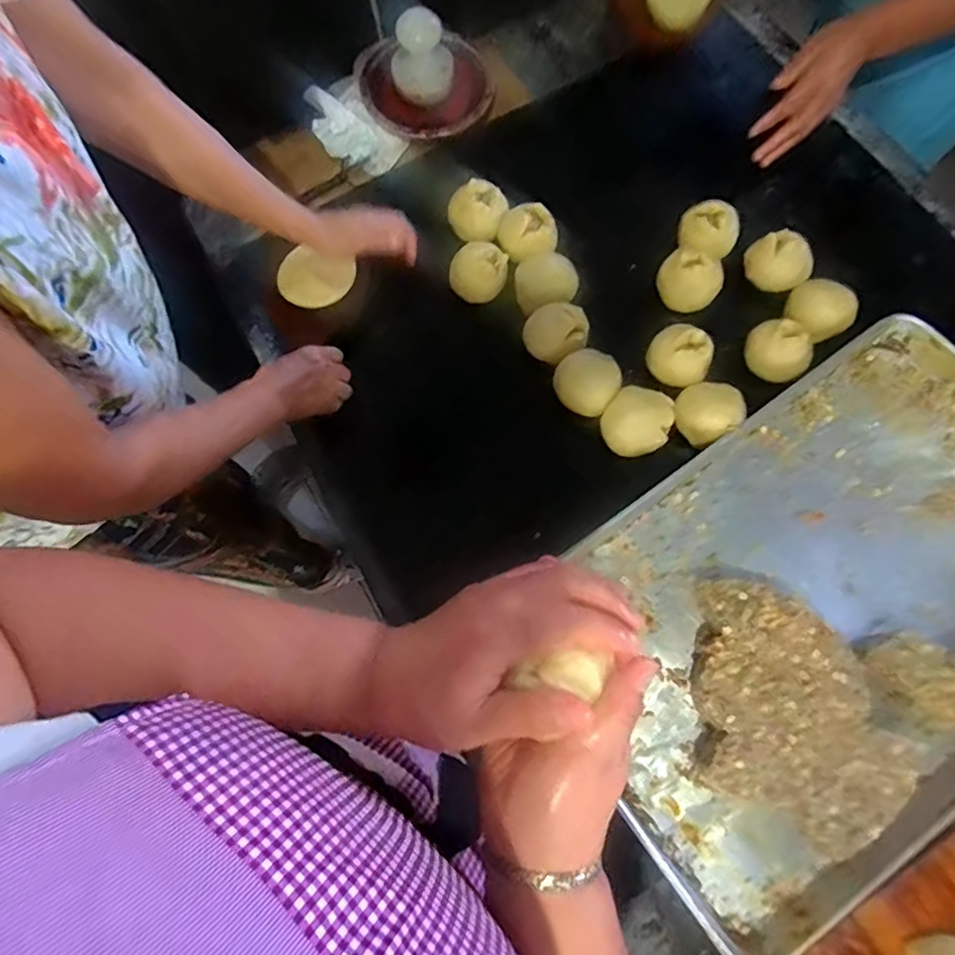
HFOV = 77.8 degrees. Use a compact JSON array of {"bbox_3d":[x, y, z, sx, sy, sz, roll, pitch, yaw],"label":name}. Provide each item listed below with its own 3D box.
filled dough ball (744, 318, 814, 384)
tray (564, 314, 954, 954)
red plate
[{"bbox_3d":[0.354,-0.149,0.697,0.061,0.046,0.075,-38,76,-8],"label":"filled dough ball"},{"bbox_3d":[0.379,0.127,0.623,0.617,0.058,0.406,-35,75,-8],"label":"tray"},{"bbox_3d":[-0.076,-0.549,0.833,0.192,0.043,0.166,-2,74,2],"label":"red plate"}]

